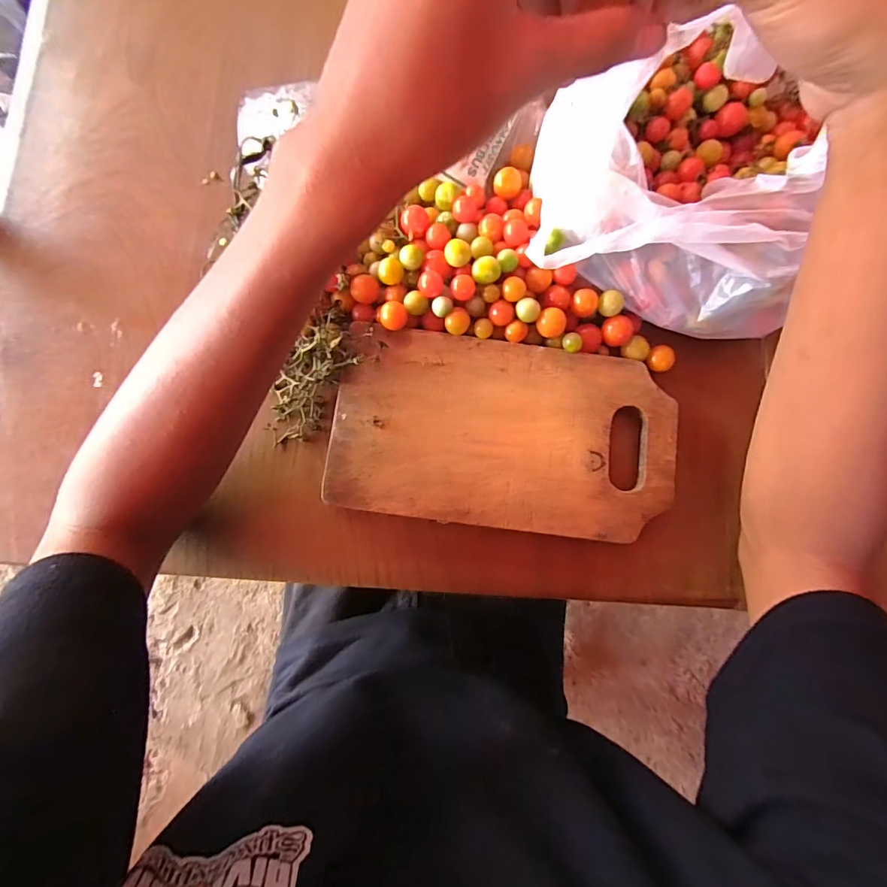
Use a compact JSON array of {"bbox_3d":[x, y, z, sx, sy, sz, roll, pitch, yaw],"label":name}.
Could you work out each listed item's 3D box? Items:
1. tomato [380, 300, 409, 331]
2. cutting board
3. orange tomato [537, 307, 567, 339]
[{"bbox_3d":[-0.035,-0.091,0.317,0.019,0.015,0.018,-7,83,-6],"label":"tomato"},{"bbox_3d":[0.045,-0.007,0.322,0.240,0.015,0.132,7,82,-2],"label":"cutting board"},{"bbox_3d":[0.078,-0.087,0.321,0.020,0.016,0.018,33,81,0],"label":"orange tomato"}]

